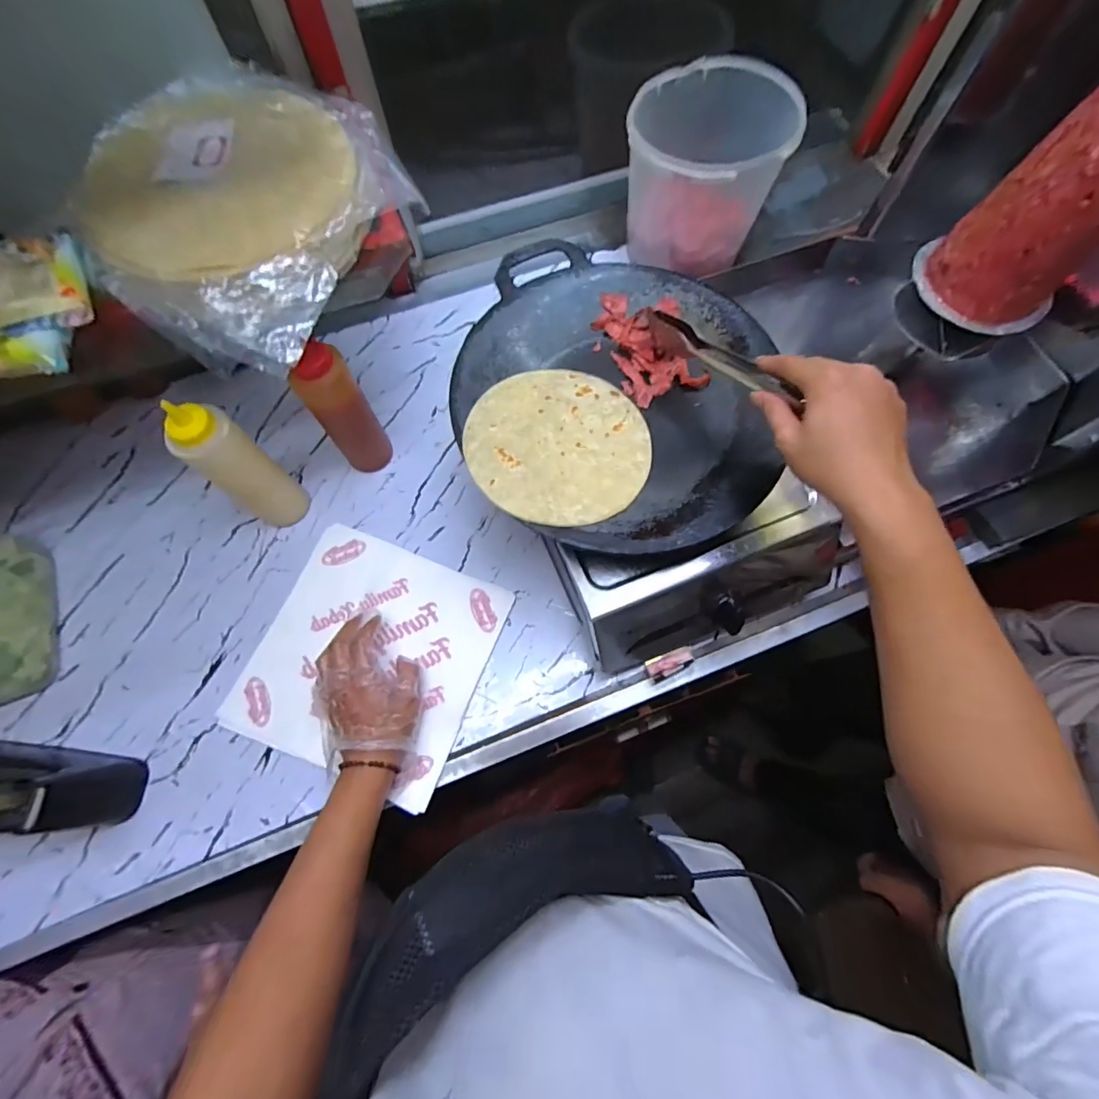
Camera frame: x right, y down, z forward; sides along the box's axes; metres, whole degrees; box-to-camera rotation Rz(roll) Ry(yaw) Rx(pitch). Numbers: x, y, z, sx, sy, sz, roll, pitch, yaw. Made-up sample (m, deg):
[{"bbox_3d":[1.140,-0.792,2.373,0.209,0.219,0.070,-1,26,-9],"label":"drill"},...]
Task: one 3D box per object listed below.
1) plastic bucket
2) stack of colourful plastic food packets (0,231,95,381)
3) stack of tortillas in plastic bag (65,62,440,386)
[{"bbox_3d":[0.207,-0.510,0.686,0.211,0.174,0.199,6,71,2],"label":"plastic bucket"},{"bbox_3d":[-0.400,-0.176,0.366,0.111,0.038,0.138,12,69,2],"label":"stack of colourful plastic food packets"},{"bbox_3d":[-0.262,-0.294,0.410,0.240,0.061,0.263,28,71,8],"label":"stack of tortillas in plastic bag"}]

